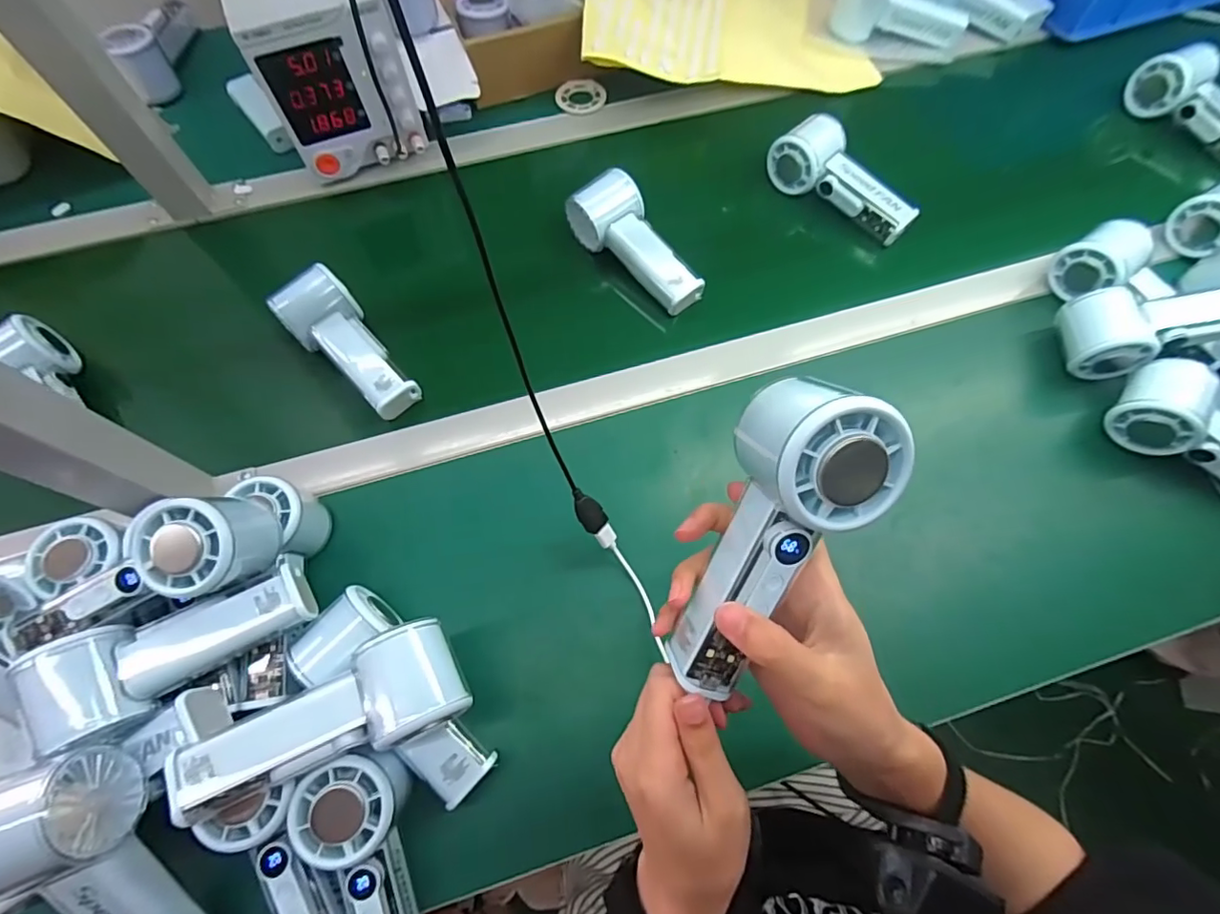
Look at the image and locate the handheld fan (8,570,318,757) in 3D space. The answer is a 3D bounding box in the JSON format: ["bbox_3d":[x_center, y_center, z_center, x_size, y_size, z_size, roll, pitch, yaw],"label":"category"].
[{"bbox_3d":[-0.259,0.118,0.324,0.146,0.050,0.067,-18,68,-7],"label":"handheld fan"}]

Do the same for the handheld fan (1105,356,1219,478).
[{"bbox_3d":[0.477,-0.009,0.429,0.147,0.059,0.065,37,72,15],"label":"handheld fan"}]

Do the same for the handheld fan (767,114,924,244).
[{"bbox_3d":[0.234,-0.276,0.551,0.067,0.046,0.149,-35,71,-14],"label":"handheld fan"}]

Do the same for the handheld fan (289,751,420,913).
[{"bbox_3d":[-0.138,0.251,0.326,0.054,0.048,0.151,-17,84,-7],"label":"handheld fan"}]

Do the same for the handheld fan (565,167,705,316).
[{"bbox_3d":[0.029,-0.203,0.517,0.057,0.044,0.142,-39,72,-15],"label":"handheld fan"}]

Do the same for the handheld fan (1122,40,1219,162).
[{"bbox_3d":[0.637,-0.374,0.587,0.043,0.057,0.157,-30,70,-12],"label":"handheld fan"}]

